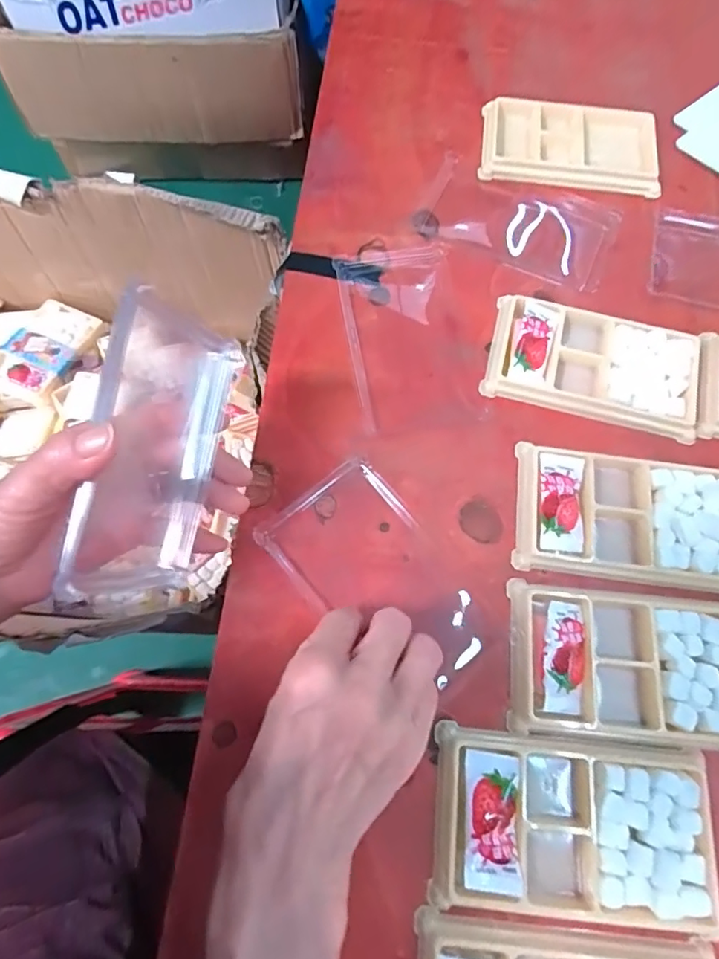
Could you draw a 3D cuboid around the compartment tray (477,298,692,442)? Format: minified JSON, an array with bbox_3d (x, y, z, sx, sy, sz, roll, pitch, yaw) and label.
[{"bbox_3d":[0.154,-0.077,0.341,0.131,0.013,0.078,11,70,4],"label":"compartment tray"}]

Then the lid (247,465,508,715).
[{"bbox_3d":[0.015,0.058,0.295,0.076,0.011,0.139,-38,74,-13],"label":"lid"}]

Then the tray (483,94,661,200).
[{"bbox_3d":[0.166,-0.262,0.407,0.135,0.018,0.077,7,70,2],"label":"tray"}]

